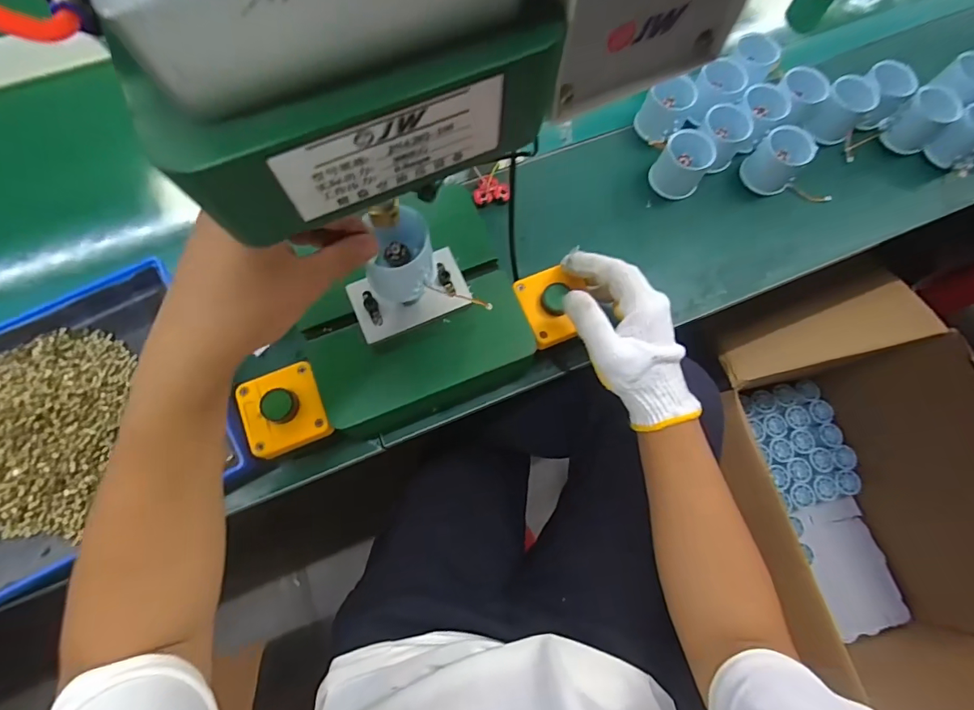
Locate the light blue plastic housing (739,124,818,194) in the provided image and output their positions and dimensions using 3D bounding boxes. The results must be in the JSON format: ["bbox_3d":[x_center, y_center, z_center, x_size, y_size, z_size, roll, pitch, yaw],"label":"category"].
[{"bbox_3d":[0.325,-0.217,0.527,0.055,0.052,0.052,41,76,10],"label":"light blue plastic housing"}]

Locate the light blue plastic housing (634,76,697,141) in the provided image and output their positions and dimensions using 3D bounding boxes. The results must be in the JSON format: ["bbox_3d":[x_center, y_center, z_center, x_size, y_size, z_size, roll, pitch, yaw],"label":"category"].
[{"bbox_3d":[0.206,-0.283,0.539,0.051,0.044,0.056,0,73,-1],"label":"light blue plastic housing"}]

